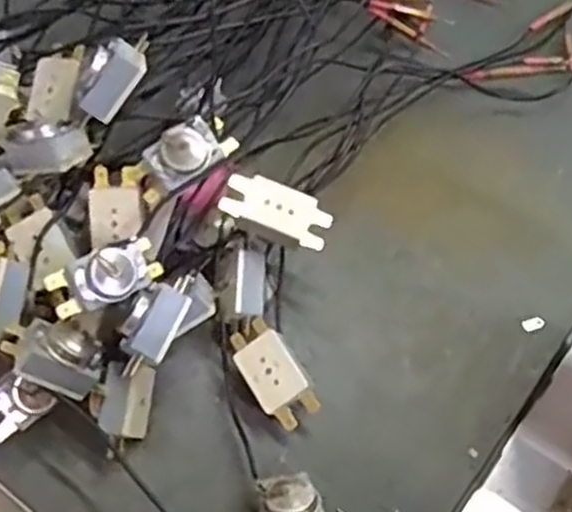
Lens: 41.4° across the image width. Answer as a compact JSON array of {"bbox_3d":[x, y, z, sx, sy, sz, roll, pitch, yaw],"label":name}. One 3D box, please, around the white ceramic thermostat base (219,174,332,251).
[{"bbox_3d":[-0.005,-0.024,0.425,0.060,0.018,0.030,23,84,-3],"label":"white ceramic thermostat base"}]

